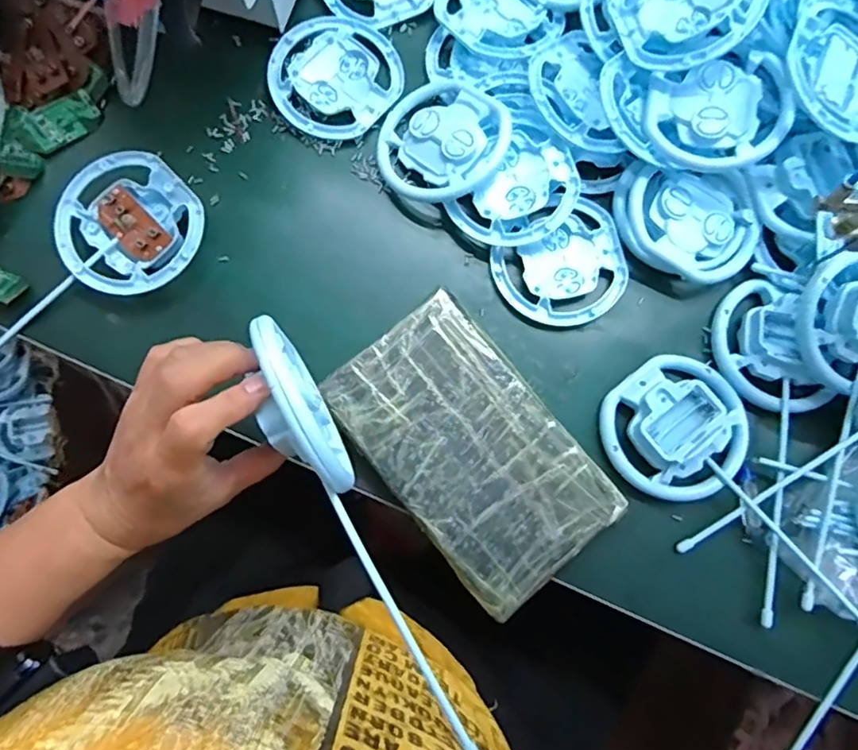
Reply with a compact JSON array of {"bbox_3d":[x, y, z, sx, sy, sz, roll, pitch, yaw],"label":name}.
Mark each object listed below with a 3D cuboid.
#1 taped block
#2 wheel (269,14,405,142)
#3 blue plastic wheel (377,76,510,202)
[{"bbox_3d":[0.029,0.053,0.417,0.120,0.023,0.200,-39,84,-8],"label":"taped block"},{"bbox_3d":[-0.076,-0.242,0.476,0.101,0.014,0.108,0,80,-2],"label":"wheel"},{"bbox_3d":[0.009,-0.181,0.458,0.100,0.021,0.100,-4,79,19],"label":"blue plastic wheel"}]

